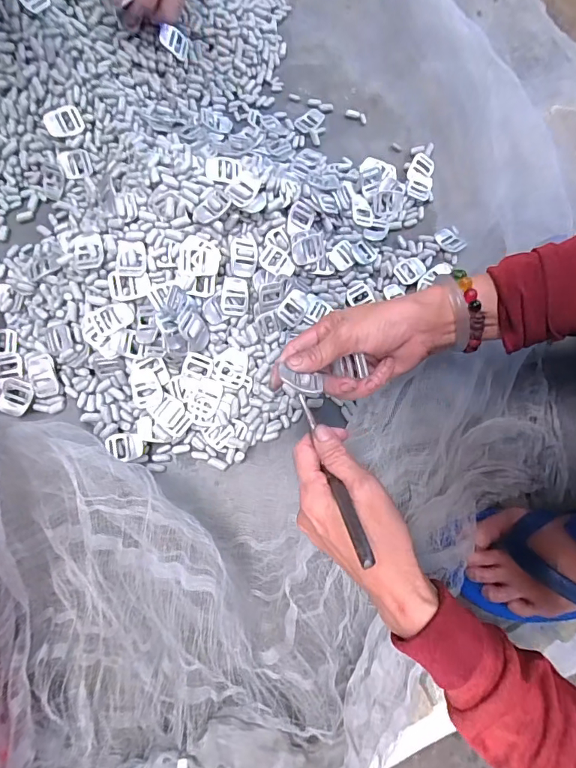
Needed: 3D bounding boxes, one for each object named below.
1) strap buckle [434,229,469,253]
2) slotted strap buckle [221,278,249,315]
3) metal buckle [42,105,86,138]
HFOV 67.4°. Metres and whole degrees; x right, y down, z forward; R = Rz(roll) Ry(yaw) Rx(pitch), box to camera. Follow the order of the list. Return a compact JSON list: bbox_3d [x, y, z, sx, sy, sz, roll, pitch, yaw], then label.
[{"bbox_3d":[0.201,-0.178,0.533,0.037,0.005,0.025,44,80,8],"label":"strap buckle"},{"bbox_3d":[-0.056,-0.093,0.458,0.031,0.004,0.038,3,103,-29],"label":"slotted strap buckle"},{"bbox_3d":[-0.249,-0.292,0.479,0.040,0.008,0.028,-25,108,-17],"label":"metal buckle"}]

